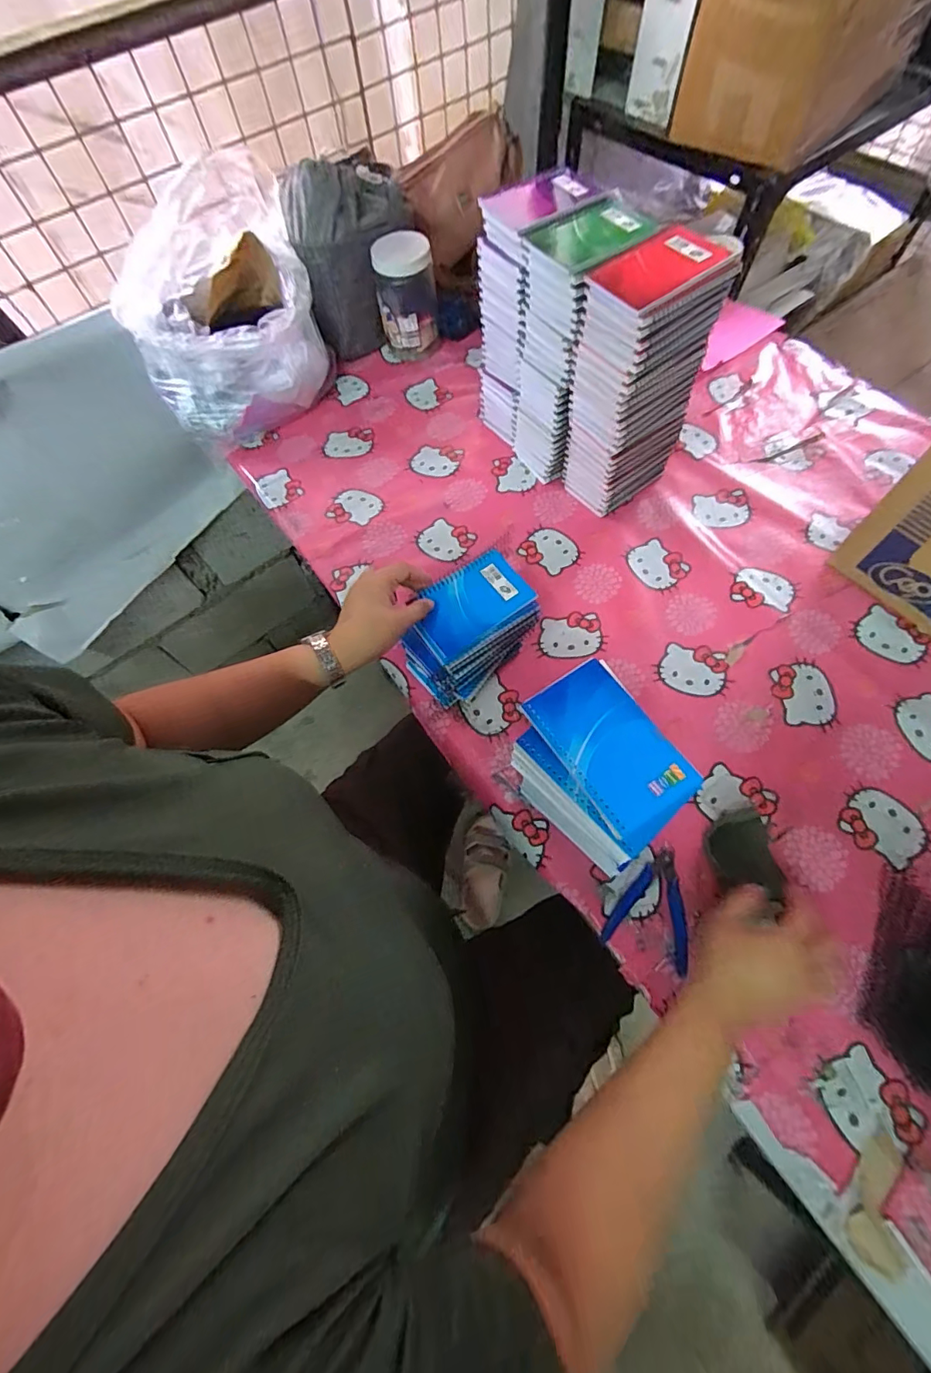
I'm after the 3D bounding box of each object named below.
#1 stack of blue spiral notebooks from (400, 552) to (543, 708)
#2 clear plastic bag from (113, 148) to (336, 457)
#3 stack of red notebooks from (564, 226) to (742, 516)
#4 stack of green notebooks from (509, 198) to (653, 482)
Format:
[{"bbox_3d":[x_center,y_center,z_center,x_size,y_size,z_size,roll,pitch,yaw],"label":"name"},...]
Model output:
[{"bbox_3d":[0.006,-0.068,0.600,0.152,0.099,0.098,-38,68,-15],"label":"stack of blue spiral notebooks"},{"bbox_3d":[-0.394,-0.606,0.805,0.289,0.256,0.264,-22,66,-6],"label":"clear plastic bag"},{"bbox_3d":[0.214,-0.372,0.636,0.139,0.287,0.094,-33,67,-10],"label":"stack of red notebooks"},{"bbox_3d":[0.145,-0.442,0.670,0.110,0.299,0.117,-31,67,-10],"label":"stack of green notebooks"}]

